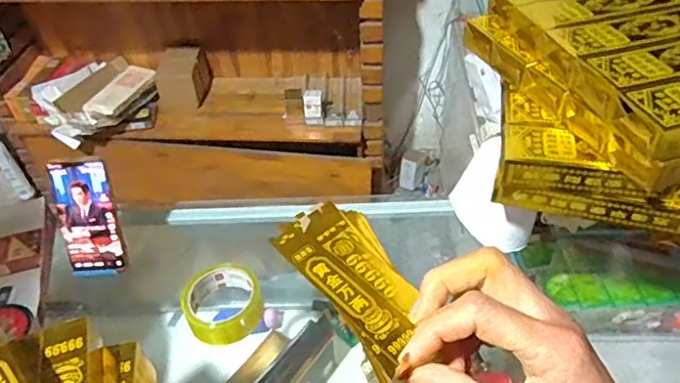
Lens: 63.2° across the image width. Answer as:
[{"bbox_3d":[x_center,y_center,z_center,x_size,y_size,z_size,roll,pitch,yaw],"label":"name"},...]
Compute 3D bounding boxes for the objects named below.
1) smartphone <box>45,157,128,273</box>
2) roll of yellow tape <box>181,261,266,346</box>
[{"bbox_3d":[-0.327,0.034,0.717,0.073,0.160,0.011,-6,21,-3],"label":"smartphone"},{"bbox_3d":[-0.144,0.137,0.684,0.092,0.047,0.089,-2,43,2],"label":"roll of yellow tape"}]

